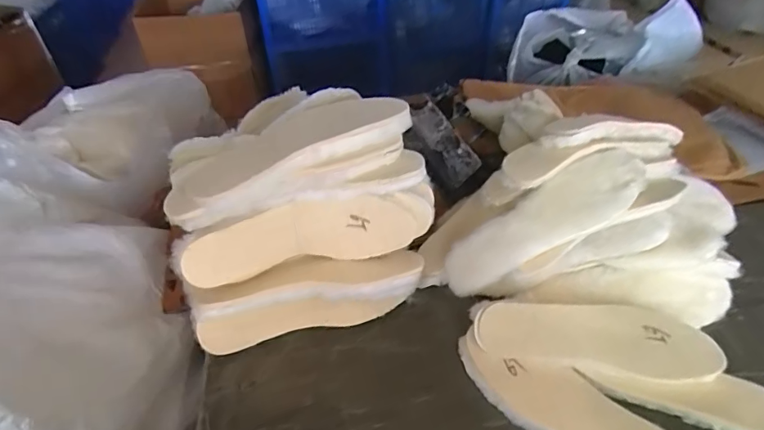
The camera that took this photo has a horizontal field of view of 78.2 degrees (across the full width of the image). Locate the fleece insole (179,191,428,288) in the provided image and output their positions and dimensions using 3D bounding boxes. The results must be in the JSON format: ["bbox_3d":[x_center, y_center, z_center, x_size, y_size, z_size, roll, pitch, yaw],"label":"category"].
[{"bbox_3d":[-0.090,0.025,0.569,0.282,0.095,0.024,-9,35,-9],"label":"fleece insole"}]

